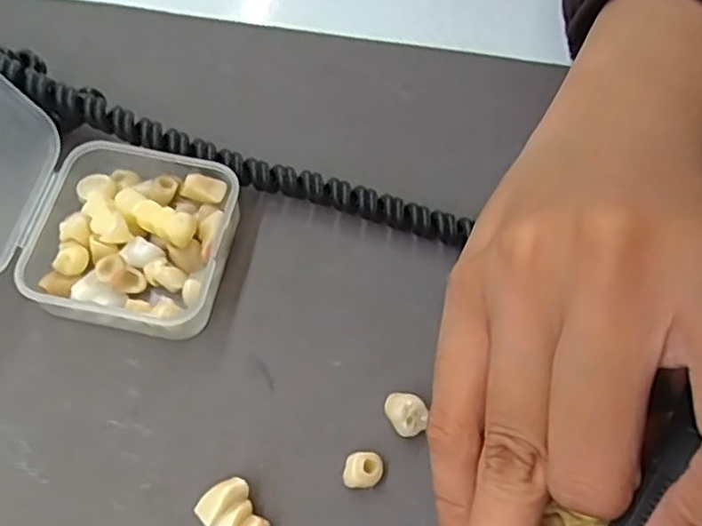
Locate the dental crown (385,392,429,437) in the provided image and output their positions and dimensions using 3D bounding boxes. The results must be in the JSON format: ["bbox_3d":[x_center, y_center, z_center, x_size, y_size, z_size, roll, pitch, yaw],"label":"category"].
[{"bbox_3d":[0.016,0.042,0.187,0.011,0.008,0.013,-22,66,-14],"label":"dental crown"}]

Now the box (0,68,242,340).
[{"bbox_3d":[-0.085,-0.021,0.188,0.094,0.056,0.058,17,63,5],"label":"box"}]

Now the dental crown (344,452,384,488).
[{"bbox_3d":[0.003,0.057,0.182,0.010,0.006,0.009,4,63,-1],"label":"dental crown"}]

